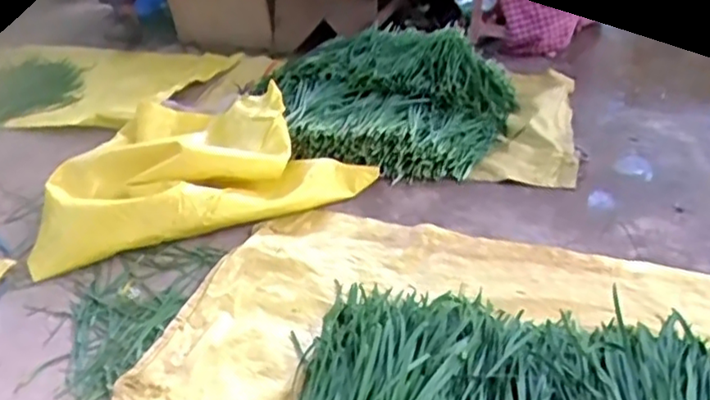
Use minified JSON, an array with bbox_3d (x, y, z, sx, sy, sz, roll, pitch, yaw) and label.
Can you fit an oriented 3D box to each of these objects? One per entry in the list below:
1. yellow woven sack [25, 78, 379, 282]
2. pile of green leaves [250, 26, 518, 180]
[{"bbox_3d":[-0.343,-0.099,1.368,0.627,0.135,0.452,-15,34,-14],"label":"yellow woven sack"},{"bbox_3d":[0.064,-0.249,1.517,0.564,0.183,0.440,10,36,22],"label":"pile of green leaves"}]

